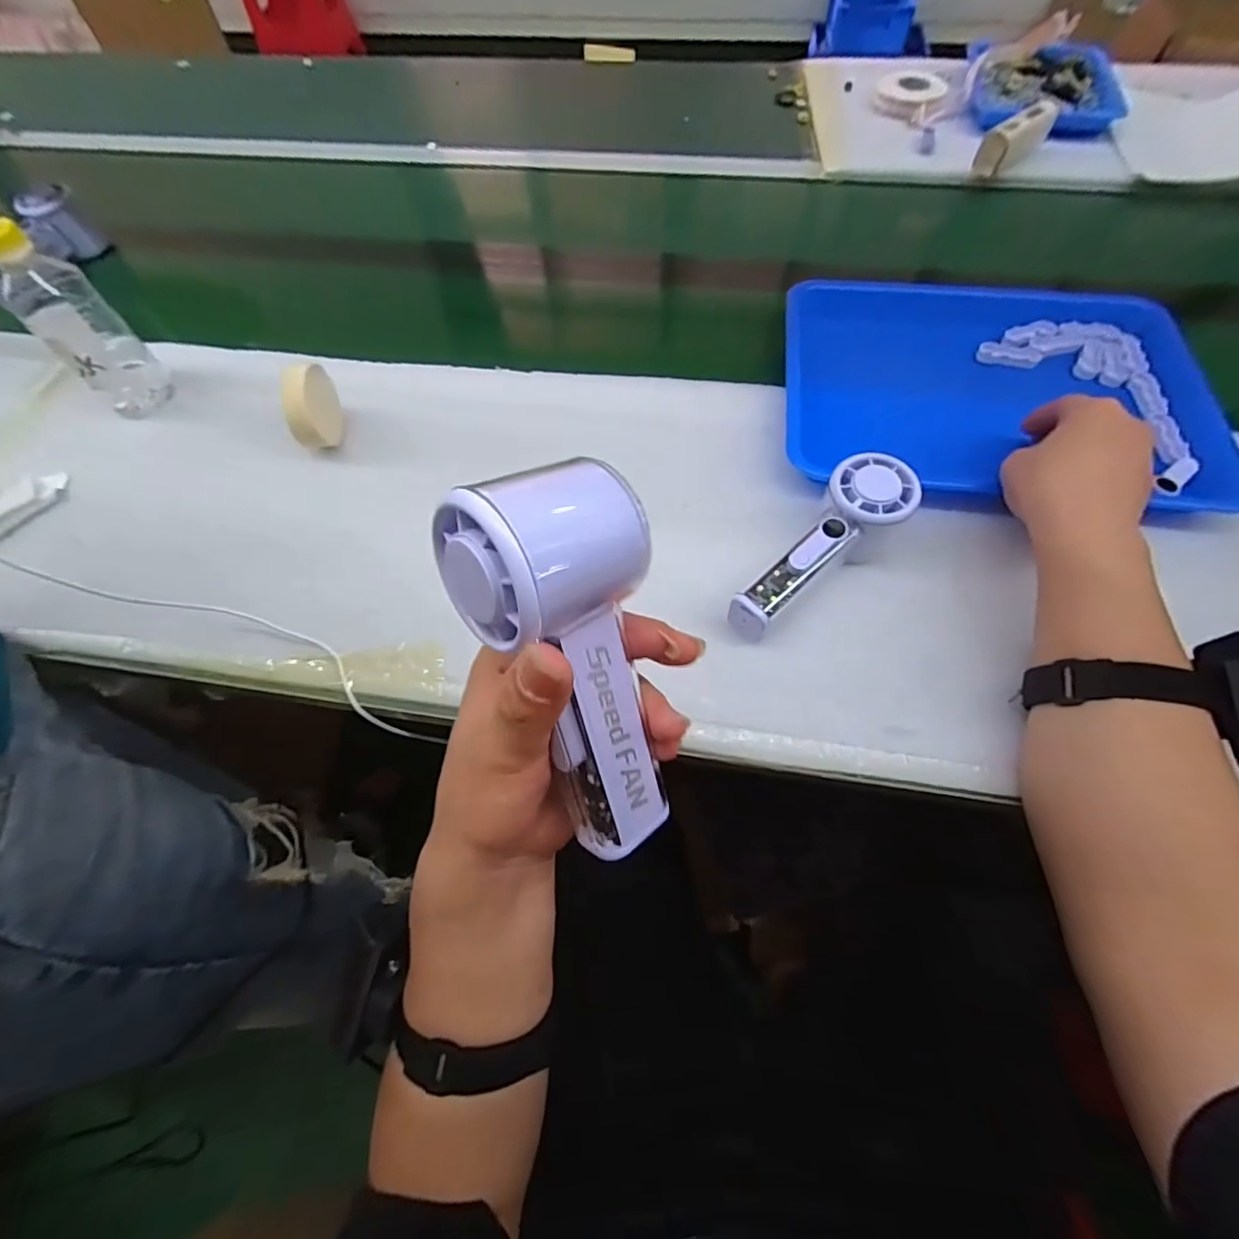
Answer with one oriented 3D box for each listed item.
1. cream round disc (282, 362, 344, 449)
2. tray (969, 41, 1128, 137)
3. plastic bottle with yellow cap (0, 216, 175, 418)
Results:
[{"bbox_3d":[-0.253,-0.178,0.451,0.018,0.067,0.064,-5,62,-1],"label":"cream round disc"},{"bbox_3d":[0.574,-0.728,0.750,0.179,0.037,0.202,8,62,6],"label":"tray"},{"bbox_3d":[-0.449,-0.240,0.461,0.061,0.154,0.050,-42,68,-18],"label":"plastic bottle with yellow cap"}]

